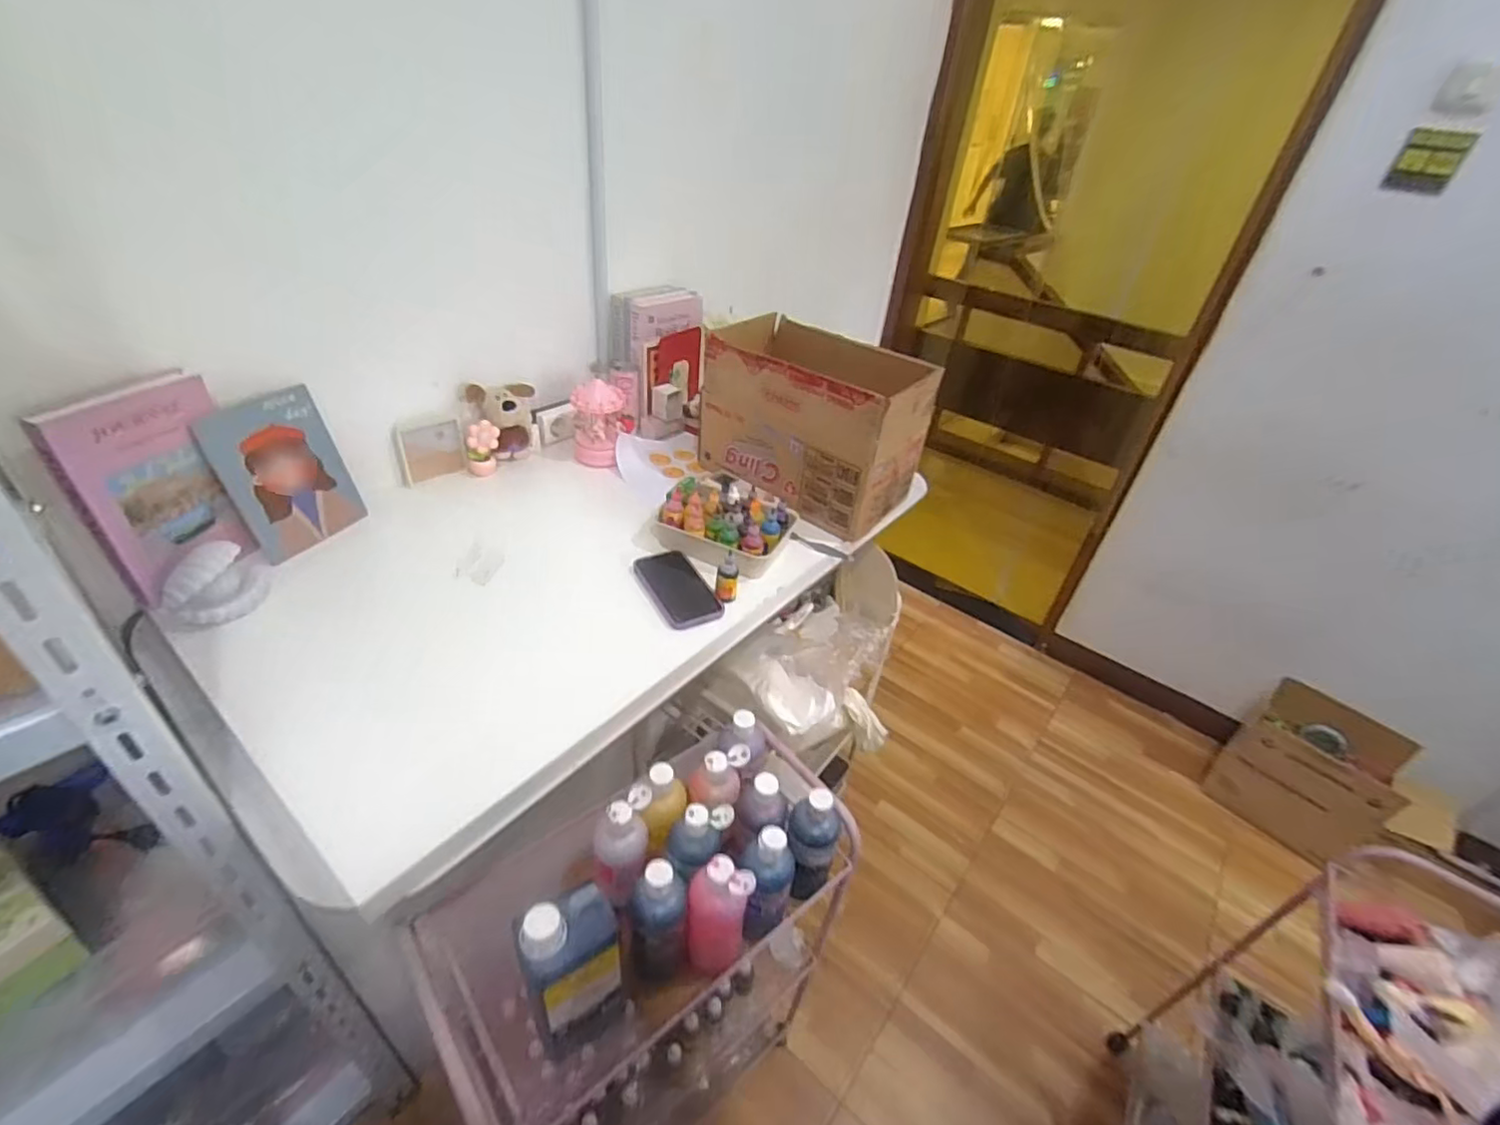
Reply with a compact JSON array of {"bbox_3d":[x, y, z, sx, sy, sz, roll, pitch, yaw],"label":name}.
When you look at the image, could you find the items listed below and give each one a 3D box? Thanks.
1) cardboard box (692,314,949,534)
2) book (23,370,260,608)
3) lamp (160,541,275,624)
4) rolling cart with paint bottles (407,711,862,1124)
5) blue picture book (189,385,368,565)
[{"bbox_3d":[0.093,-0.251,1.098,0.376,0.226,0.198,30,43,28],"label":"cardboard box"},{"bbox_3d":[-0.697,-0.093,0.759,0.032,0.229,0.157,10,34,26],"label":"book"},{"bbox_3d":[-0.636,0.027,0.755,0.106,0.068,0.093,-27,48,-37],"label":"lamp"},{"bbox_3d":[-0.143,0.574,0.892,0.476,0.723,0.267,-25,47,-35],"label":"rolling cart with paint bottles"},{"bbox_3d":[-0.624,-0.122,0.861,0.011,0.199,0.151,5,31,25],"label":"blue picture book"}]

